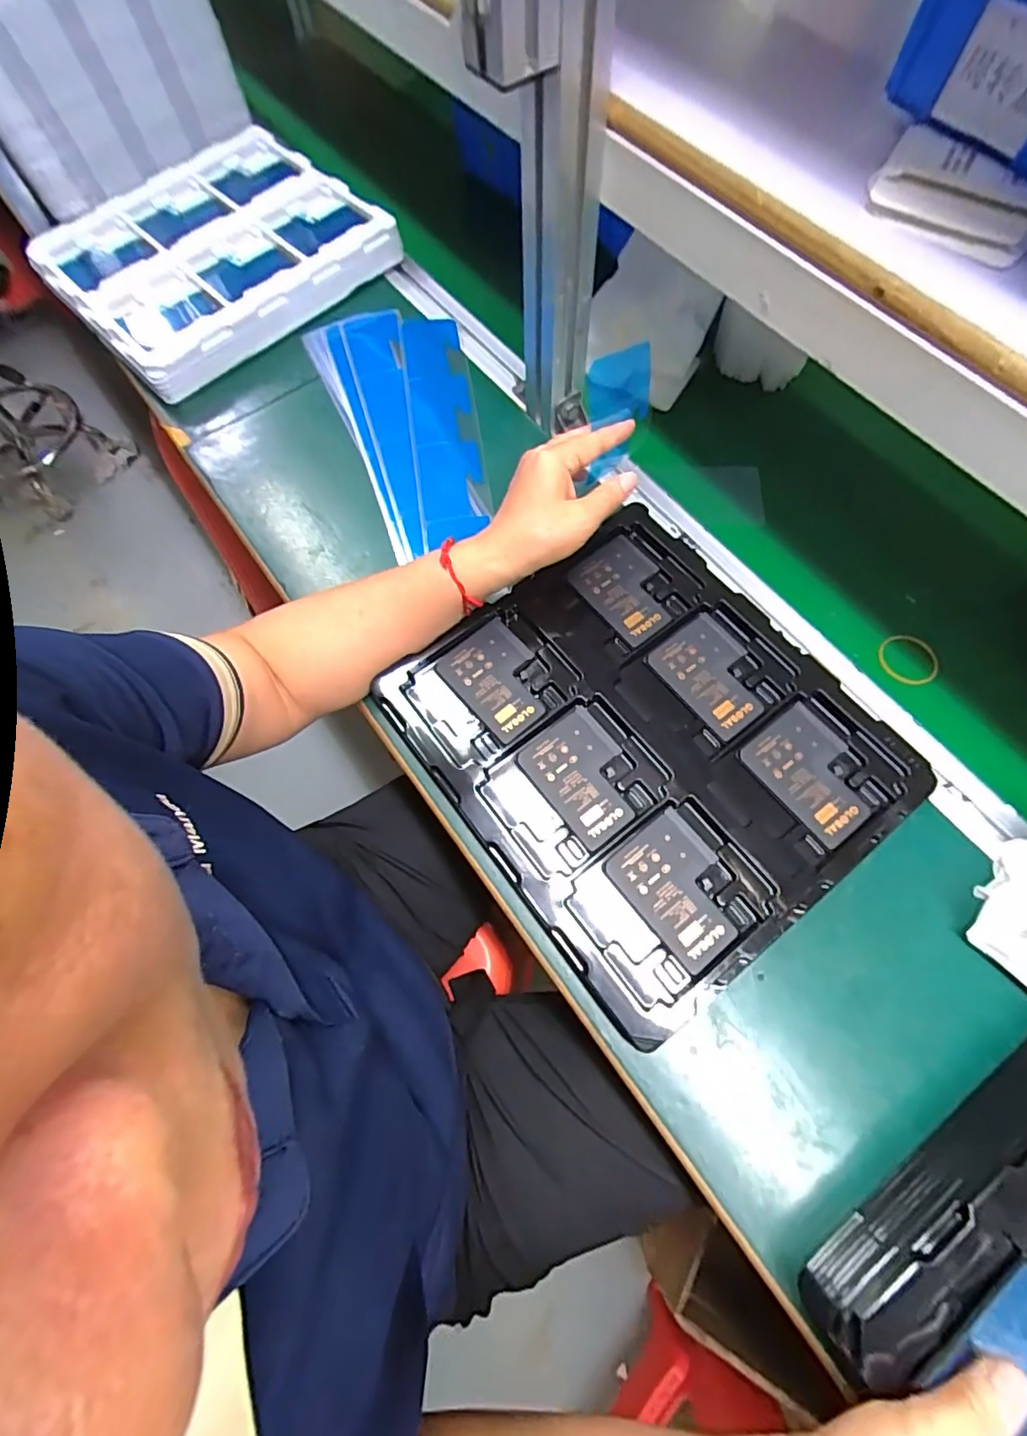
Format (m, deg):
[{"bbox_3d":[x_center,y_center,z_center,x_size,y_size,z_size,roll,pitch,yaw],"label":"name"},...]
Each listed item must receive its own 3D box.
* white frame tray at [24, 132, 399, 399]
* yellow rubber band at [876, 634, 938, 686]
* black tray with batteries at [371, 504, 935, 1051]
[{"bbox_3d":[-0.344,-0.537,0.645,0.331,0.038,0.313,-42,74,-14],"label":"white frame tray"},{"bbox_3d":[0.328,-0.048,0.465,0.037,0.007,0.047,-41,75,11],"label":"yellow rubber band"},{"bbox_3d":[0.091,0.016,0.429,0.278,0.038,0.315,-36,72,-12],"label":"black tray with batteries"}]

